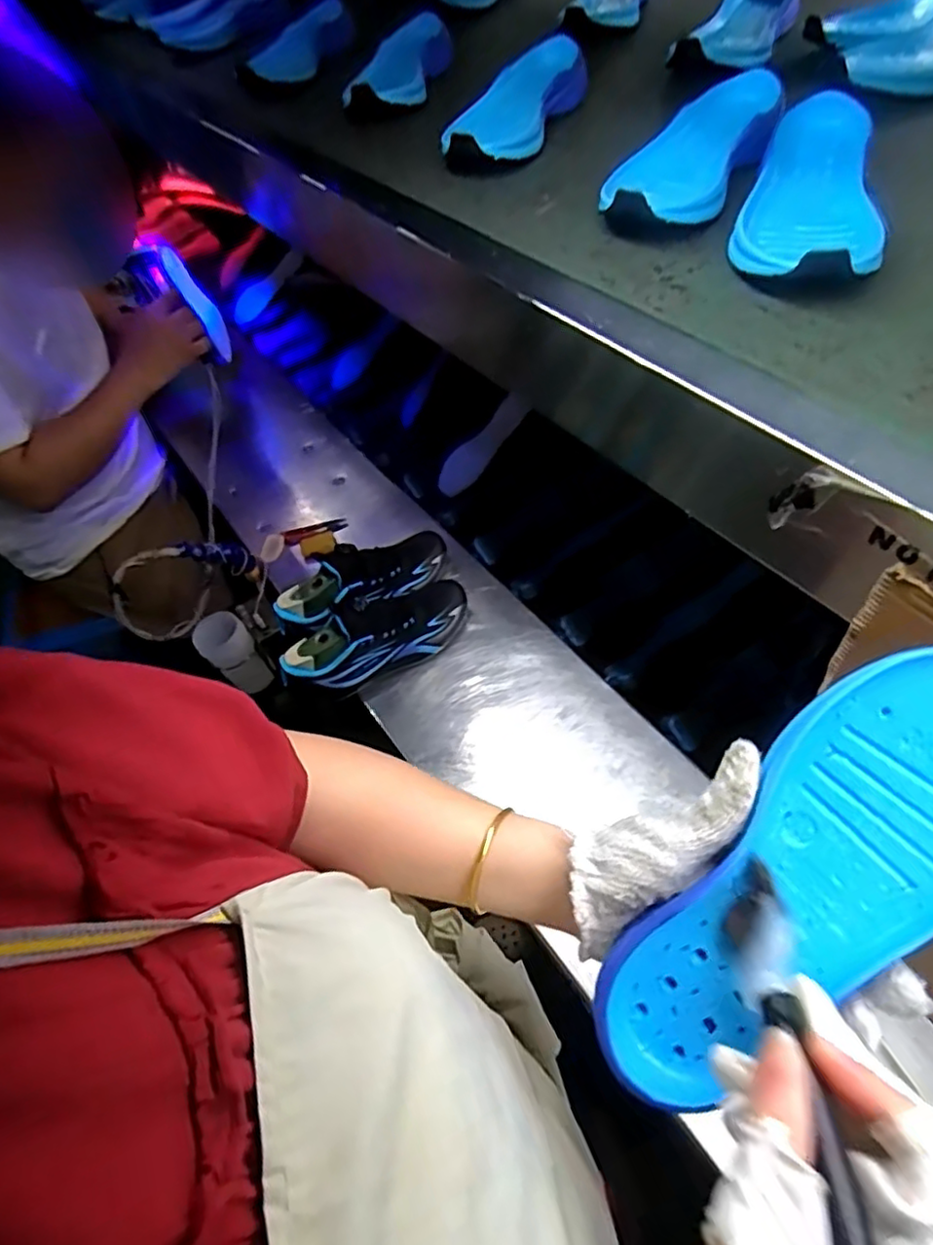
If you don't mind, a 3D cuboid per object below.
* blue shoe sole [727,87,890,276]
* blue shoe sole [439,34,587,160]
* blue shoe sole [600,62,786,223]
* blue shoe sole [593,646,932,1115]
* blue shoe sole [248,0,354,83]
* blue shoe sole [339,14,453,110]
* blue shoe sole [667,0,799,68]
[{"bbox_3d":[0.254,-0.313,0.462,0.090,0.050,0.245,16,58,15],"label":"blue shoe sole"},{"bbox_3d":[0.047,-0.519,0.631,0.086,0.053,0.215,22,60,18],"label":"blue shoe sole"},{"bbox_3d":[0.188,-0.384,0.519,0.095,0.052,0.231,24,61,19],"label":"blue shoe sole"},{"bbox_3d":[0.151,0.114,0.279,0.230,0.031,0.088,-49,59,6],"label":"blue shoe sole"},{"bbox_3d":[-0.248,-0.843,0.925,0.045,0.072,0.198,31,63,23],"label":"blue shoe sole"},{"bbox_3d":[-0.080,-0.680,0.763,0.102,0.044,0.234,2,56,6],"label":"blue shoe sole"},{"bbox_3d":[0.315,-0.666,0.708,0.080,0.056,0.264,26,61,21],"label":"blue shoe sole"}]

